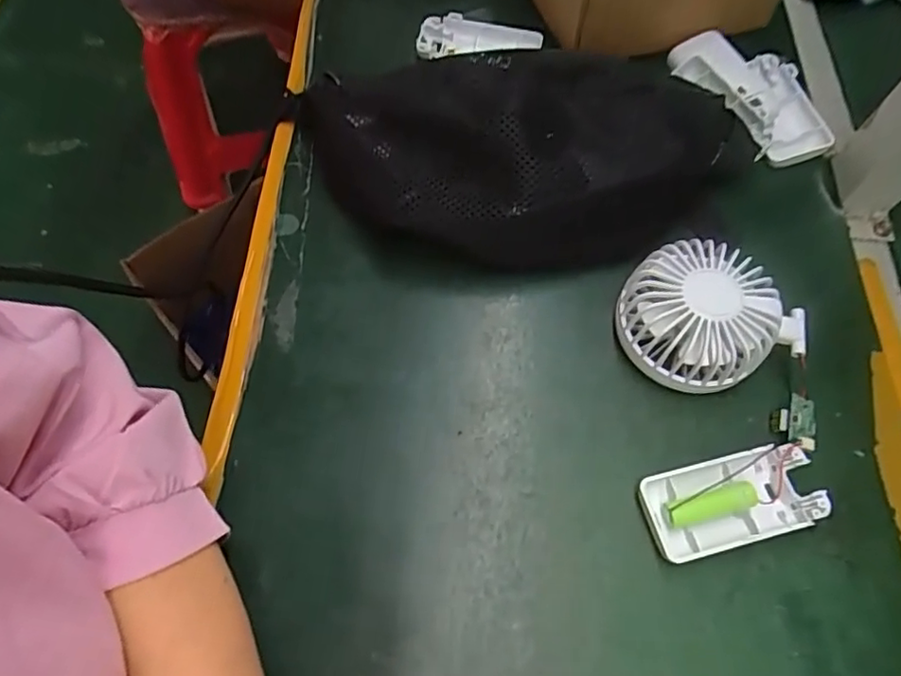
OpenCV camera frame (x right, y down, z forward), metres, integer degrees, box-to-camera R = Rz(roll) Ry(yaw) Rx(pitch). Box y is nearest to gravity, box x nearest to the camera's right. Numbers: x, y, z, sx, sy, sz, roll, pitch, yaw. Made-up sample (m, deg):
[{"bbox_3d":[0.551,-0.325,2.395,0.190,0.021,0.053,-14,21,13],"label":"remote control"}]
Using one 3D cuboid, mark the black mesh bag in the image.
[{"bbox_3d":[0.038,-0.114,0.391,0.302,0.082,0.122,6,64,2],"label":"black mesh bag"}]

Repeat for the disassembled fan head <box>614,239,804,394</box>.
[{"bbox_3d":[0.151,-0.014,0.360,0.098,0.046,0.083,-19,66,-10],"label":"disassembled fan head"}]

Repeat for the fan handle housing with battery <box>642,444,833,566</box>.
[{"bbox_3d":[0.151,0.088,0.331,0.094,0.015,0.045,-12,65,-7],"label":"fan handle housing with battery"}]

